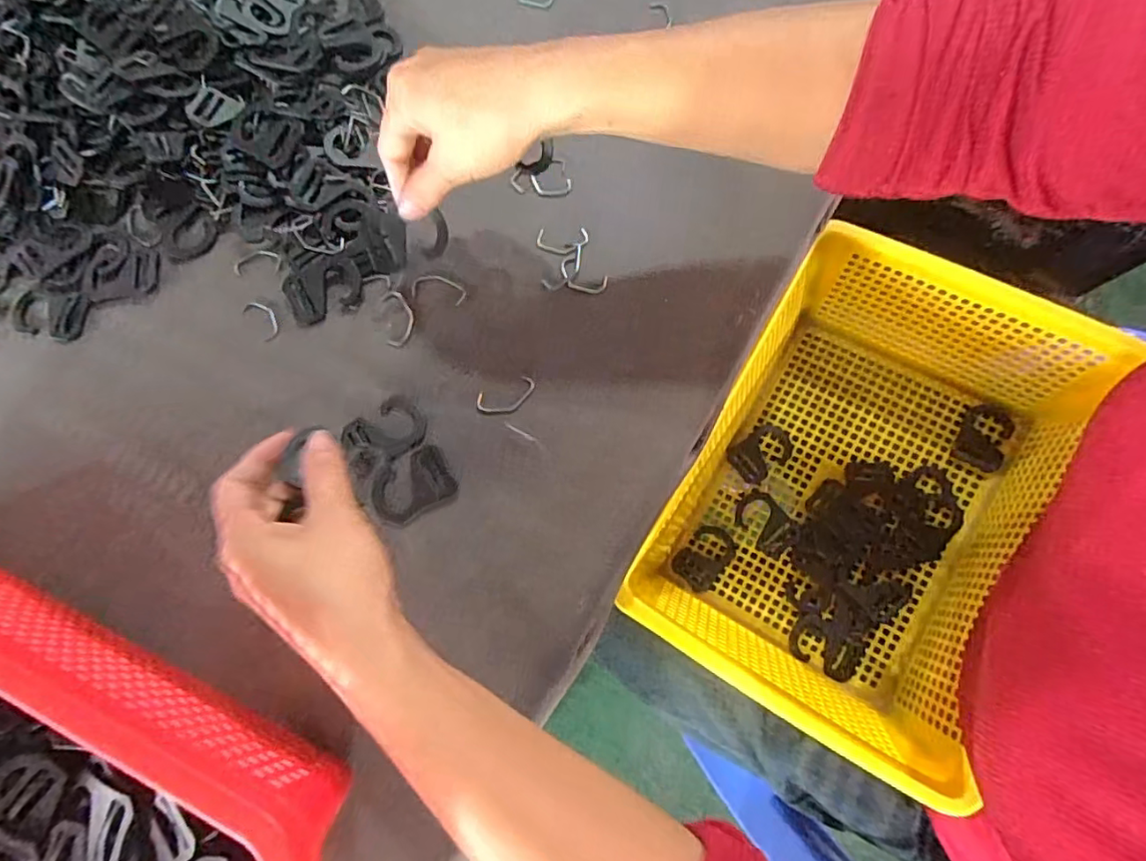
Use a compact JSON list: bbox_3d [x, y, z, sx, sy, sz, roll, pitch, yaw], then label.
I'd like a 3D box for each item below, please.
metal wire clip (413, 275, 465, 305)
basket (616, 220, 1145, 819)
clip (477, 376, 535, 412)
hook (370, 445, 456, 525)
[{"bbox_3d":[-0.088,-0.094,0.376,0.036,0.004,0.017,12,76,5],"label":"metal wire clip"},{"bbox_3d":[0.201,0.046,0.401,0.209,0.110,0.302,29,80,9],"label":"basket"},{"bbox_3d":[-0.041,-0.022,0.355,0.038,0.004,0.018,-19,76,-3],"label":"clip"},{"bbox_3d":[-0.099,0.032,0.340,0.049,0.010,0.038,-28,77,-6],"label":"hook"}]

